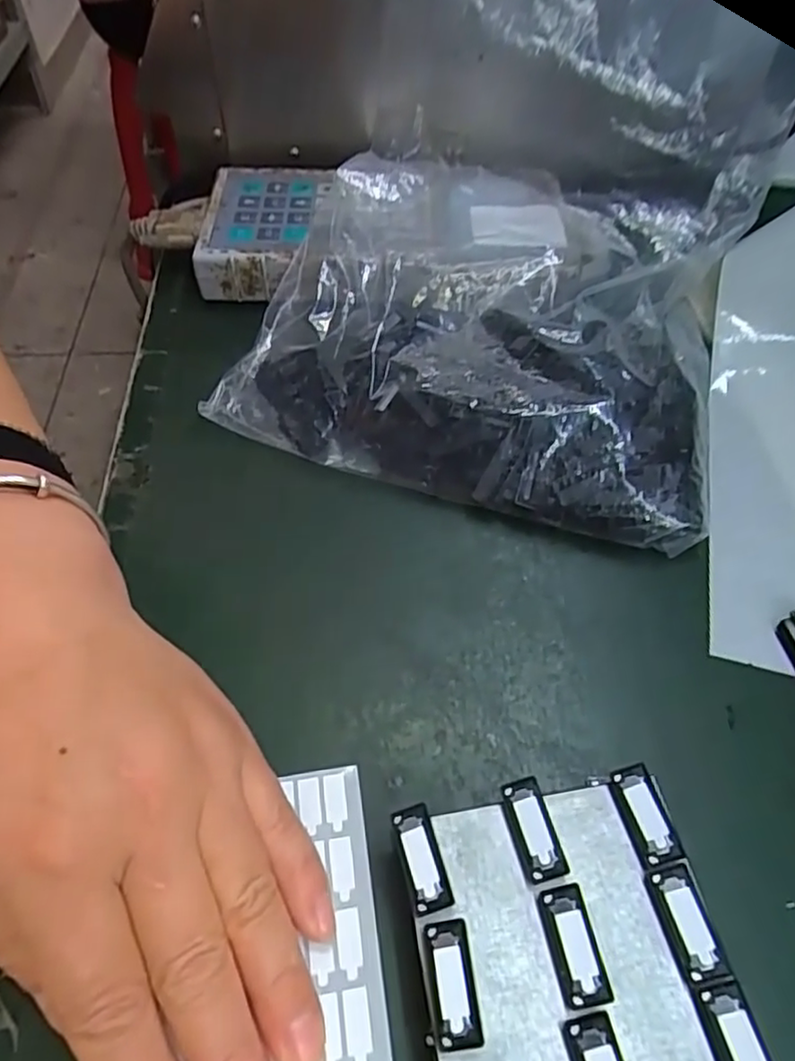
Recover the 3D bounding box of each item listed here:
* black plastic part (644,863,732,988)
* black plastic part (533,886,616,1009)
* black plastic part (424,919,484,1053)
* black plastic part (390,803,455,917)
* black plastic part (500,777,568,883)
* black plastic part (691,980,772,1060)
[{"bbox_3d":[0.077,0.104,0.175,0.011,0.007,0.026,-9,55,-8],"label":"black plastic part"},{"bbox_3d":[0.046,0.109,0.173,0.012,0.006,0.026,-9,55,-8],"label":"black plastic part"},{"bbox_3d":[0.014,0.115,0.167,0.011,0.007,0.027,-5,55,-5],"label":"black plastic part"},{"bbox_3d":[0.007,0.092,0.184,0.011,0.007,0.027,-12,56,-10],"label":"black plastic part"},{"bbox_3d":[0.039,0.085,0.189,0.012,0.006,0.027,-10,56,-9],"label":"black plastic part"},{"bbox_3d":[0.083,0.126,0.160,0.011,0.006,0.026,-7,55,-7],"label":"black plastic part"}]

